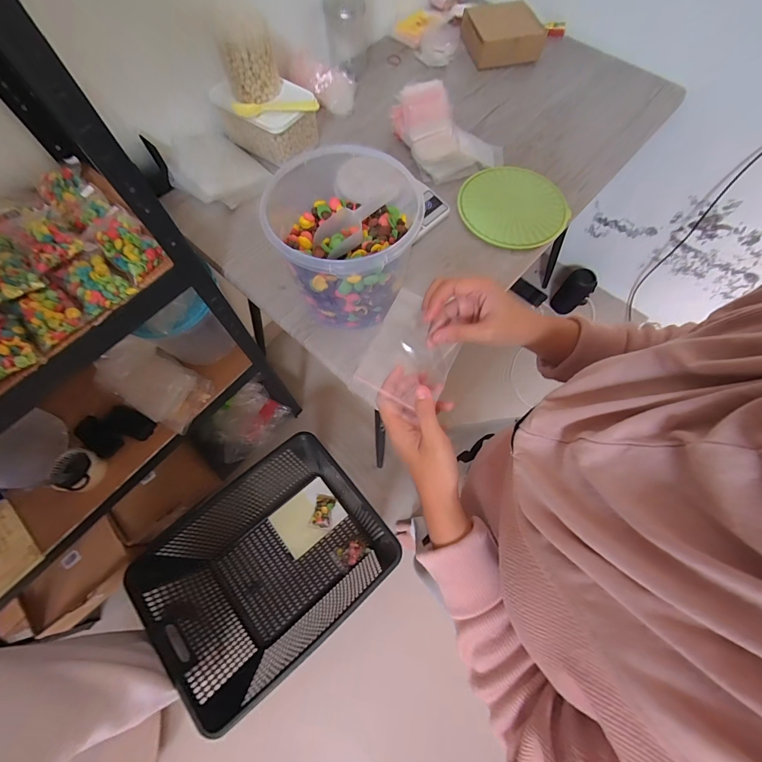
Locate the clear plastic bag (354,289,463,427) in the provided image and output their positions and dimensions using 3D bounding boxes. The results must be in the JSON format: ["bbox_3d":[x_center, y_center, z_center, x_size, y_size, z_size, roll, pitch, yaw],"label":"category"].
[{"bbox_3d":[0.031,-0.027,0.346,0.077,0.012,0.110,28,82,0],"label":"clear plastic bag"}]

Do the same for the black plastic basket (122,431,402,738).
[{"bbox_3d":[-0.295,0.493,1.012,0.554,0.322,0.458,-39,74,-15],"label":"black plastic basket"}]

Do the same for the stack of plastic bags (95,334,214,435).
[{"bbox_3d":[-0.521,0.001,0.809,0.239,0.103,0.133,27,71,10],"label":"stack of plastic bags"}]

